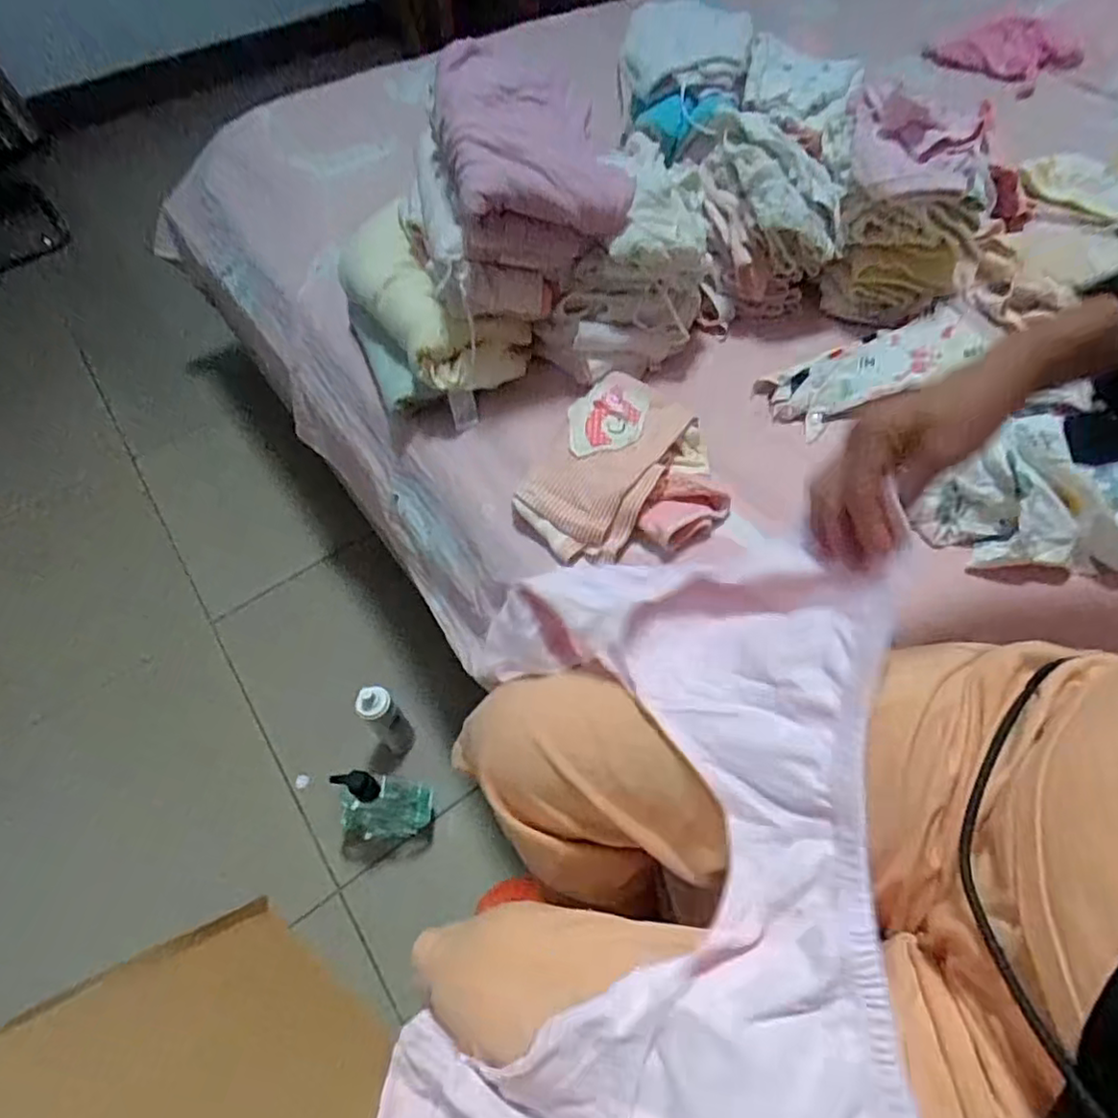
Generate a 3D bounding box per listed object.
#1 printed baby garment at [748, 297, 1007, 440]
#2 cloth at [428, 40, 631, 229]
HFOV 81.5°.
[{"bbox_3d":[0.317,-0.190,0.631,0.239,0.025,0.078,-22,56,-10],"label":"printed baby garment"},{"bbox_3d":[-0.027,-0.380,0.594,0.154,0.101,0.204,-14,55,-4],"label":"cloth"}]

